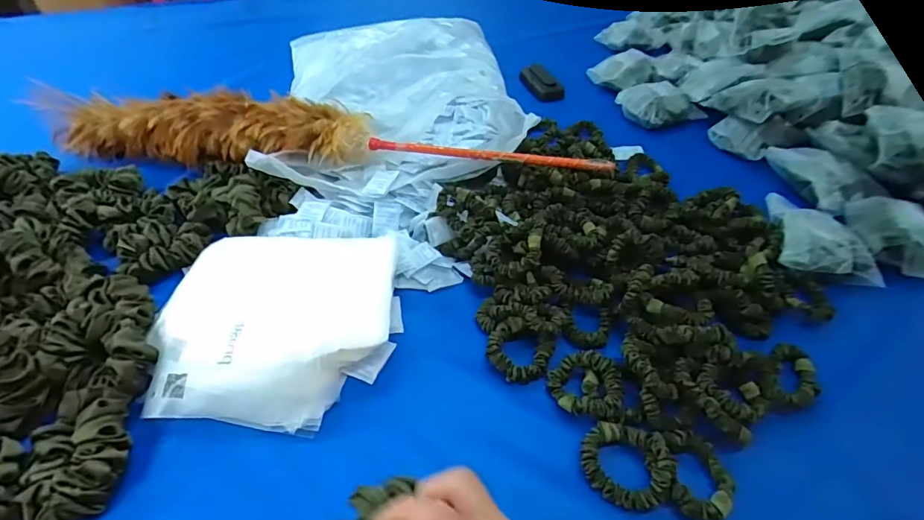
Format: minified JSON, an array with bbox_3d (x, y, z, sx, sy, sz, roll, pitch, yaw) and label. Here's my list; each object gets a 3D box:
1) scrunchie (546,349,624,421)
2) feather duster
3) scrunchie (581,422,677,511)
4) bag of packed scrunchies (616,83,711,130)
[{"bbox_3d":[0.110,0.110,0.420,0.061,0.021,0.058,4,46,5],"label":"scrunchie"},{"bbox_3d":[-0.218,-0.155,0.632,0.804,0.086,0.076,9,46,10],"label":"feather duster"},{"bbox_3d":[0.130,0.159,0.372,0.066,0.025,0.060,0,46,0],"label":"scrunchie"},{"bbox_3d":[0.323,-0.257,0.771,0.118,0.034,0.098,-16,48,-14],"label":"bag of packed scrunchies"}]

